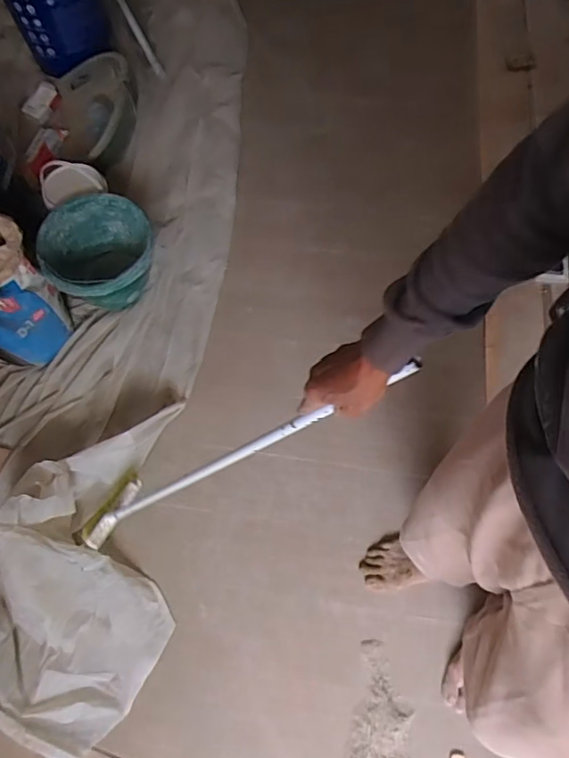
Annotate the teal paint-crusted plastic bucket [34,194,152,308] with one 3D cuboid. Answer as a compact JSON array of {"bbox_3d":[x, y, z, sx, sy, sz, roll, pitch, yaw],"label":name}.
[{"bbox_3d":[-0.448,-0.295,1.291,0.259,0.174,0.265,-15,69,-7],"label":"teal paint-crusted plastic bucket"}]

